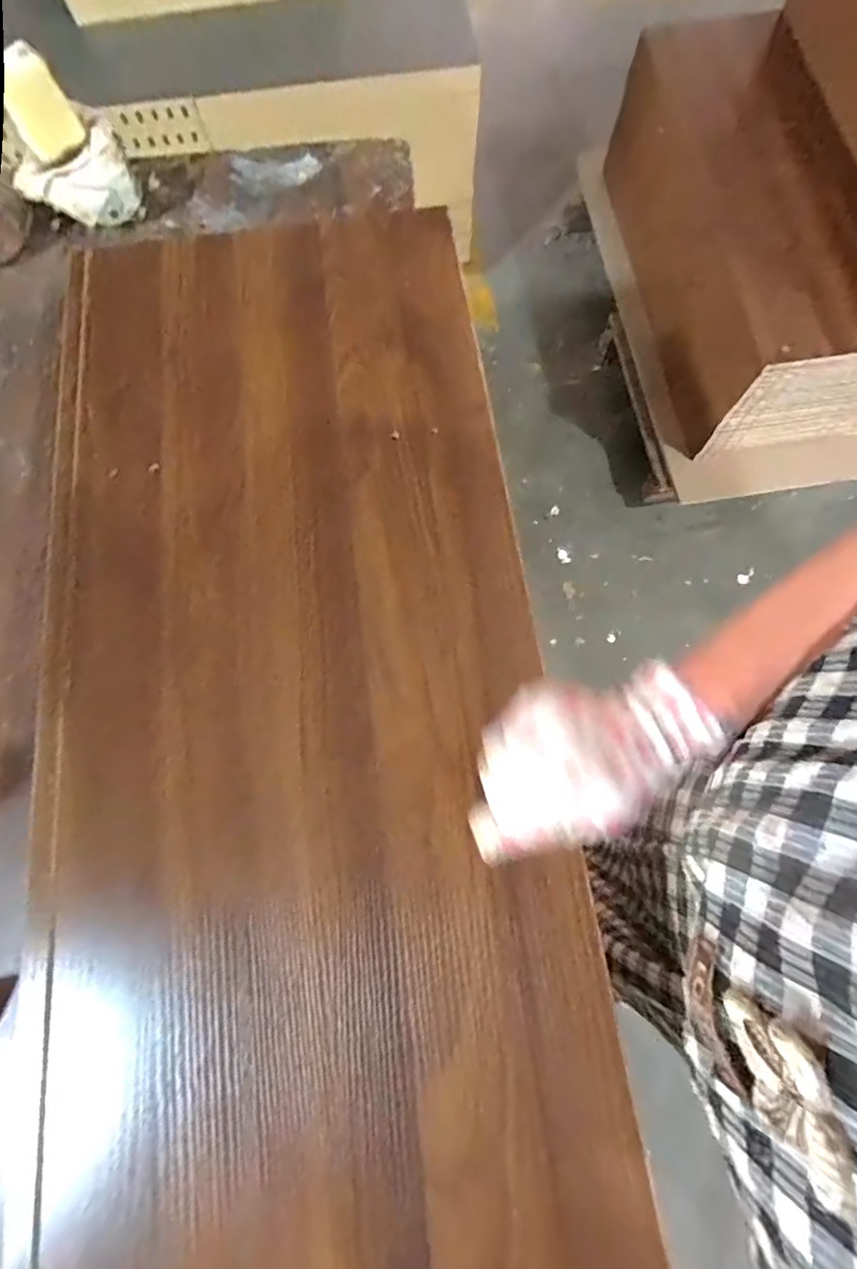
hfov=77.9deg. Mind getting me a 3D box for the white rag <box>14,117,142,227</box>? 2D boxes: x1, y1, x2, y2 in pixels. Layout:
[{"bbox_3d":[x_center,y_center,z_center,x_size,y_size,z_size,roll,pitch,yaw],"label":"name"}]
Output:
[{"bbox_3d":[-0.345,-0.443,0.527,0.108,0.069,0.057,-27,75,-6],"label":"white rag"}]

